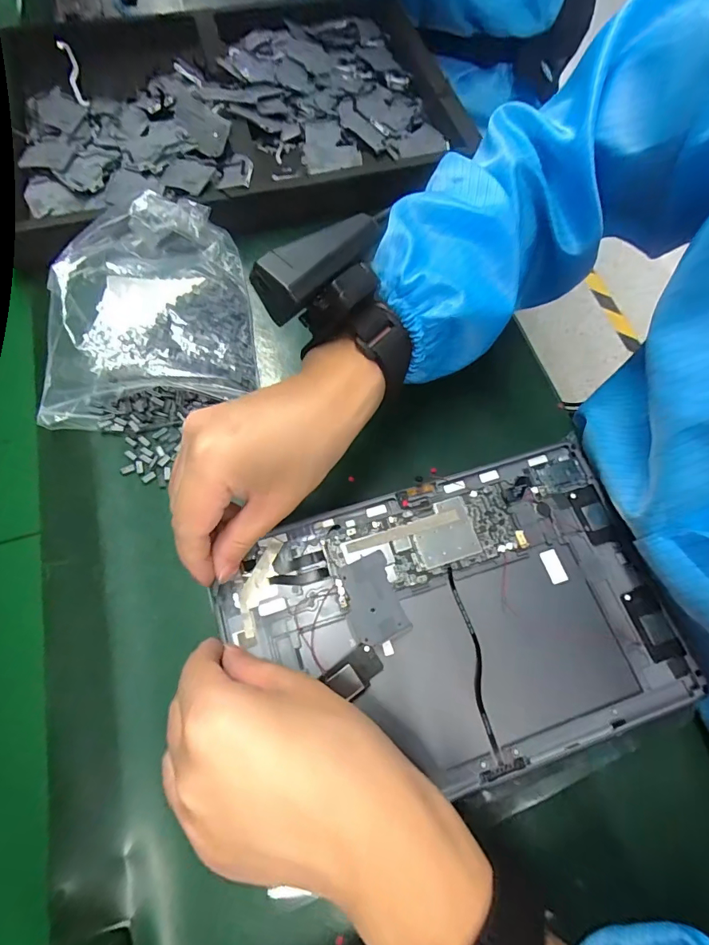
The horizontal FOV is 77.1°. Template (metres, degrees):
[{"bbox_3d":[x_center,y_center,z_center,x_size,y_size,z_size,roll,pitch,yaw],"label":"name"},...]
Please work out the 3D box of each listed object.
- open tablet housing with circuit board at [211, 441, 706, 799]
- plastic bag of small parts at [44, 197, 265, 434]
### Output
[{"bbox_3d":[0.058,0.087,0.265,0.248,0.014,0.164,-16,70,-8],"label":"open tablet housing with circuit board"},{"bbox_3d":[-0.156,-0.122,0.337,0.148,0.053,0.172,-8,69,-5],"label":"plastic bag of small parts"}]

